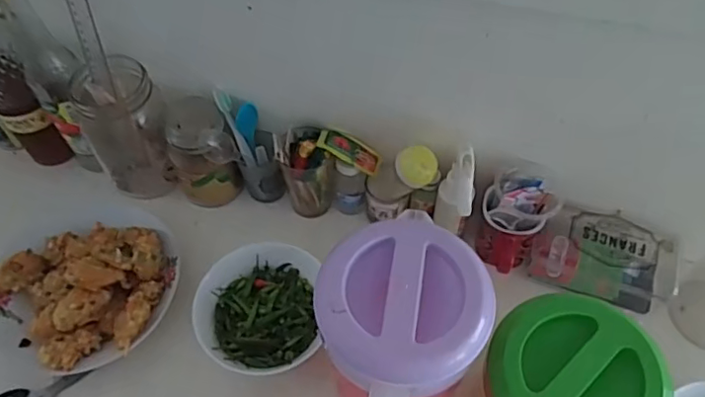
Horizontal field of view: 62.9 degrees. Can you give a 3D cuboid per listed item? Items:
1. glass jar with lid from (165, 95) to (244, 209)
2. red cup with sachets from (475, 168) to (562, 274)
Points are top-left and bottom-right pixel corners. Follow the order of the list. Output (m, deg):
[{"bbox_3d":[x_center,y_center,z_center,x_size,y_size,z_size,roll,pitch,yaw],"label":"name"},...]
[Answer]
[{"bbox_3d":[-0.180,-0.055,0.683,0.071,0.127,0.077,-1,55,1],"label":"glass jar with lid"},{"bbox_3d":[0.171,0.024,0.624,0.072,0.098,0.064,-37,62,-21],"label":"red cup with sachets"}]

